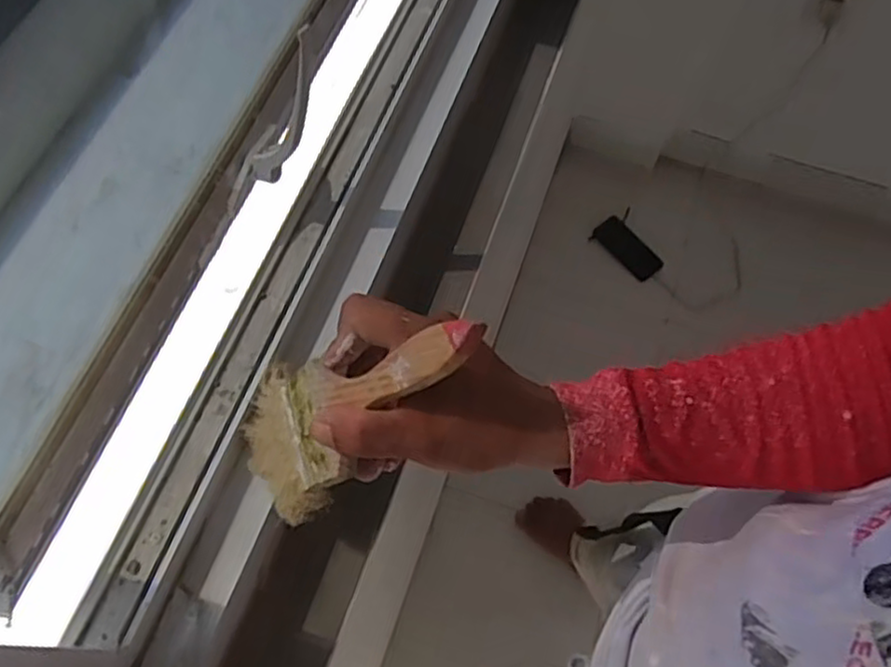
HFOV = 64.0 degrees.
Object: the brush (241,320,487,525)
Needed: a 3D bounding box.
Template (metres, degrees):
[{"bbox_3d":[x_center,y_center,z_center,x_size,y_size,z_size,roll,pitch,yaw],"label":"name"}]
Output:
[{"bbox_3d":[-0.047,0.034,0.368,0.030,0.181,0.087,15,58,-38],"label":"brush"}]

